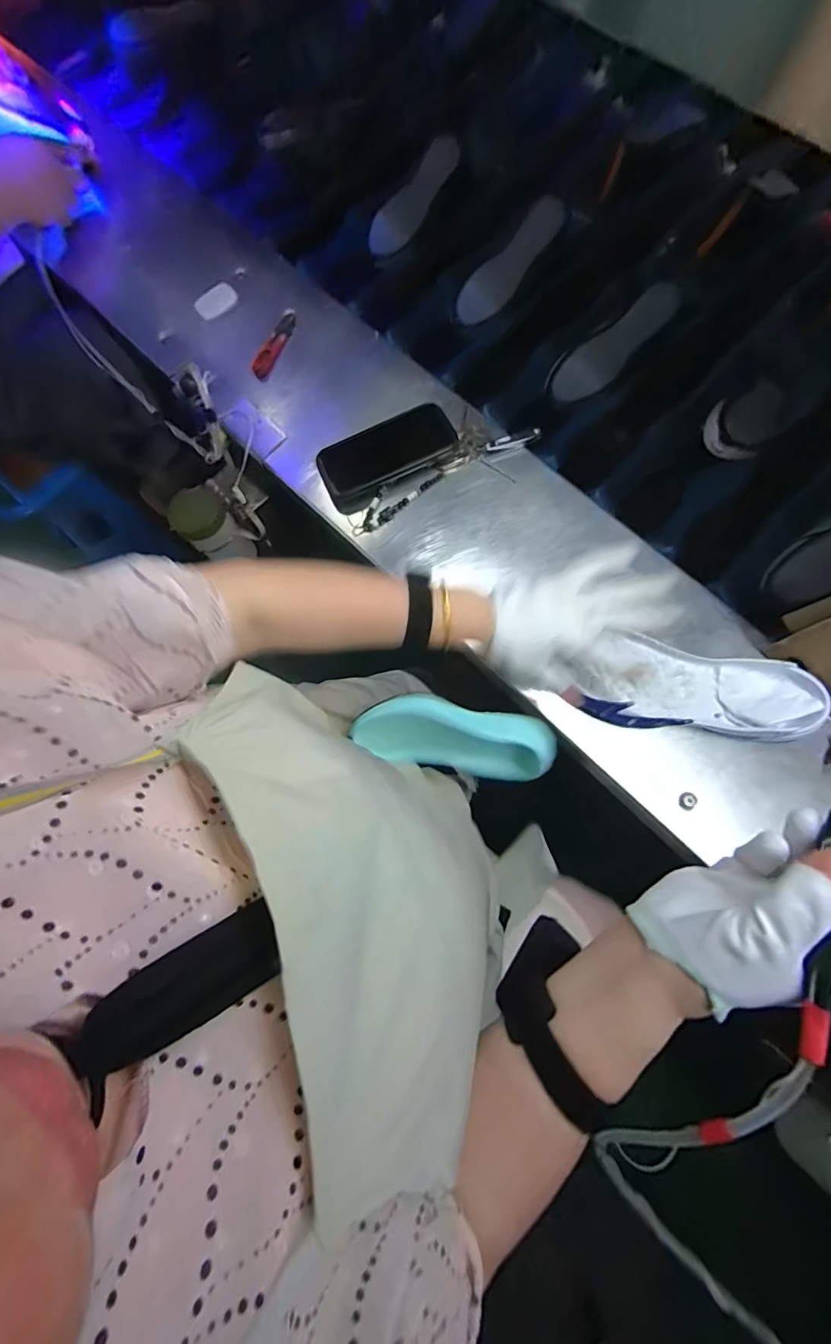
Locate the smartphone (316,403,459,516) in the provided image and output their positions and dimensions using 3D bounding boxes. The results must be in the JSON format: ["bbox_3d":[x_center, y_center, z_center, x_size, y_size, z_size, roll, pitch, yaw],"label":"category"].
[{"bbox_3d":[-0.034,-0.263,0.566,0.165,0.013,0.093,-26,78,0],"label":"smartphone"}]

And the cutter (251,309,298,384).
[{"bbox_3d":[-0.187,-0.440,0.620,0.025,0.008,0.111,24,79,4],"label":"cutter"}]

